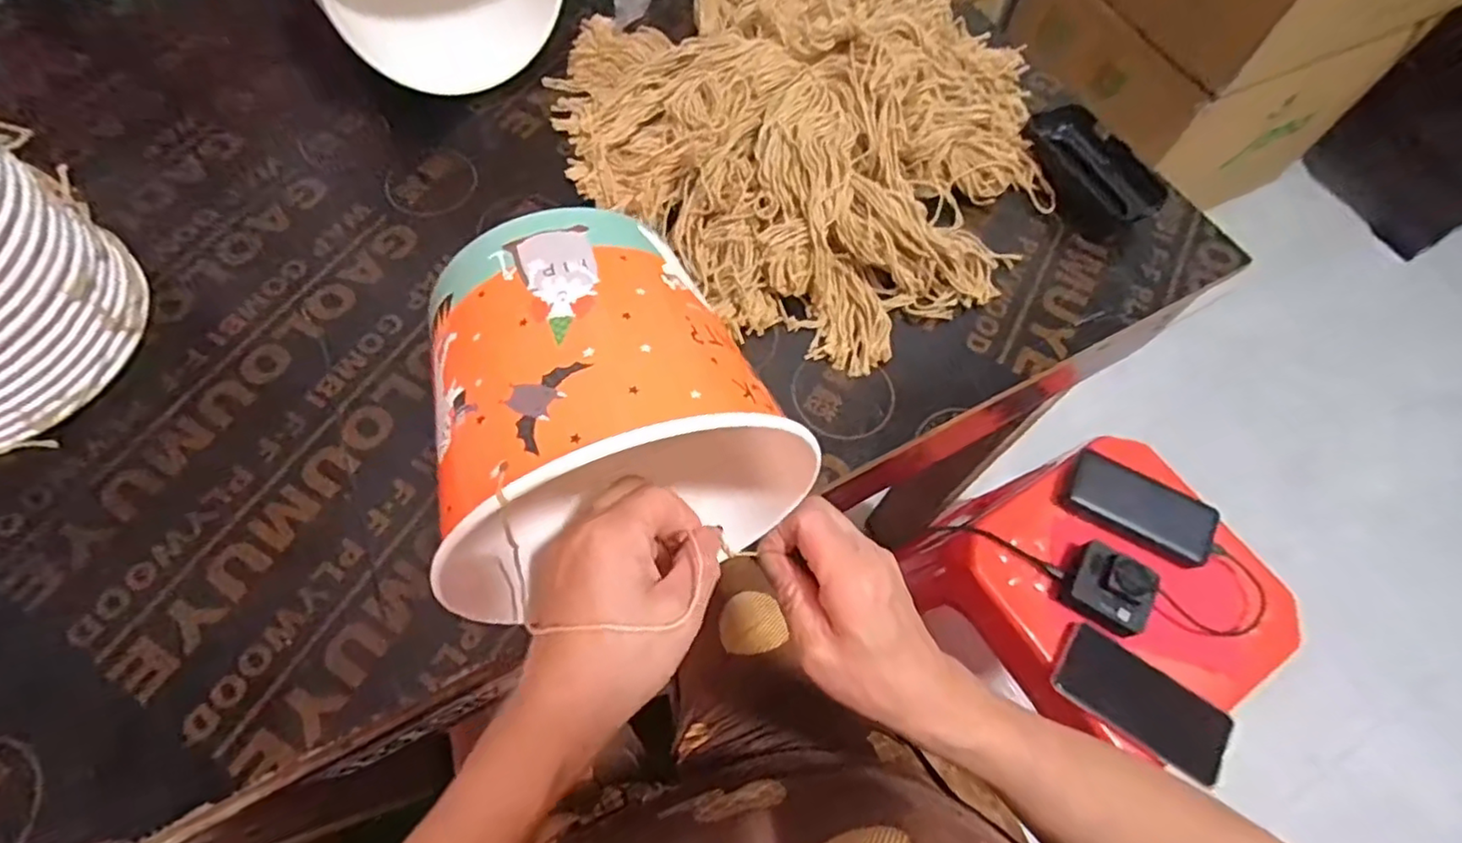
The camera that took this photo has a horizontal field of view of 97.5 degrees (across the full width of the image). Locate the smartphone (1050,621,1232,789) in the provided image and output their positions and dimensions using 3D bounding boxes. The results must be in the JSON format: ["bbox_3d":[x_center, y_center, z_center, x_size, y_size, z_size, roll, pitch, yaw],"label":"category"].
[{"bbox_3d":[0.409,0.279,0.641,0.160,0.008,0.072,33,79,16],"label":"smartphone"}]

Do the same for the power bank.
[{"bbox_3d":[0.461,0.096,0.718,0.156,0.017,0.073,28,64,13],"label":"power bank"}]

